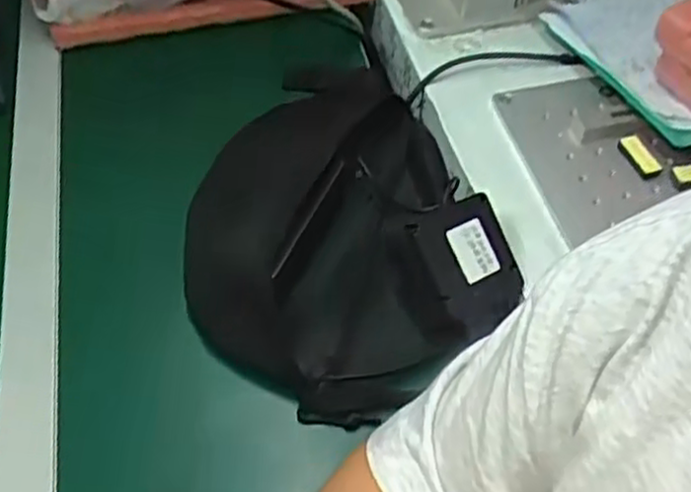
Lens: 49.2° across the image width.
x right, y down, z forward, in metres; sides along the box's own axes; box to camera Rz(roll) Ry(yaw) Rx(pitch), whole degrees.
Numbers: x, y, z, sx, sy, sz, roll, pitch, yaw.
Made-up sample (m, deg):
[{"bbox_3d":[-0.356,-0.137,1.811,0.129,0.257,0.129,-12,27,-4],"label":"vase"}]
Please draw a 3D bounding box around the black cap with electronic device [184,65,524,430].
[{"bbox_3d":[-0.017,-0.027,0.601,0.226,0.092,0.328,-14,57,-10],"label":"black cap with electronic device"}]

